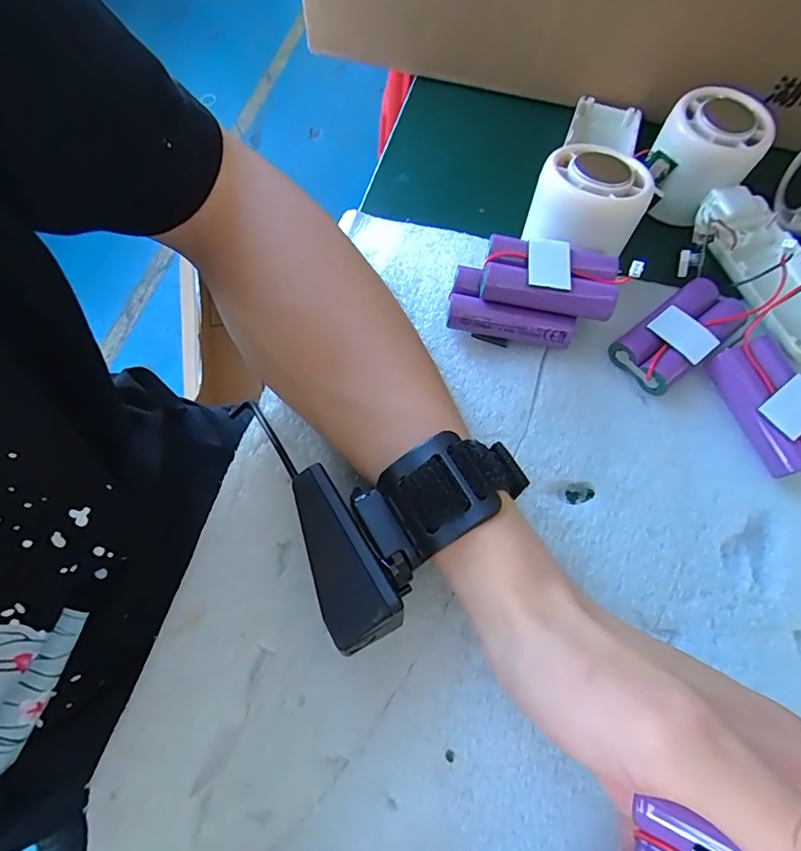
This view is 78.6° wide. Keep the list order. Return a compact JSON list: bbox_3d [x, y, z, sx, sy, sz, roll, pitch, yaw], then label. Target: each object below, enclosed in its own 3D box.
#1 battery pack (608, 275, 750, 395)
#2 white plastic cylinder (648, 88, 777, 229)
[{"bbox_3d":[0.148,-0.049,0.258,0.068,0.024,0.033,-37,74,-15],"label":"battery pack"},{"bbox_3d":[0.179,-0.160,0.295,0.055,0.054,0.053,36,71,11],"label":"white plastic cylinder"}]

